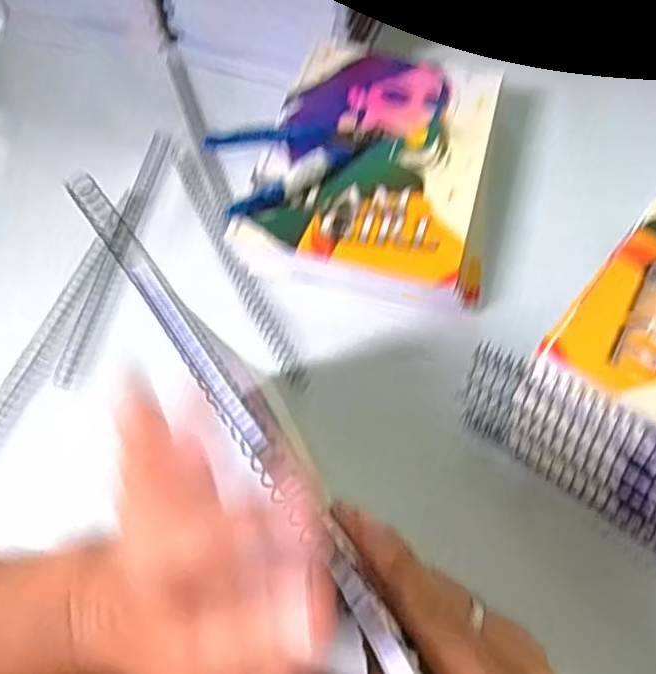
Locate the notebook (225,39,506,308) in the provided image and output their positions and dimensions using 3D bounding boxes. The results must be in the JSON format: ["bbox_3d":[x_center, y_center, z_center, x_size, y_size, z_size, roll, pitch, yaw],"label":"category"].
[{"bbox_3d":[0.038,-0.120,0.448,0.152,0.035,0.206,14,62,8],"label":"notebook"}]

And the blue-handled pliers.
[{"bbox_3d":[-0.018,-0.120,0.425,0.113,0.013,0.065,-16,63,-9],"label":"blue-handled pliers"}]

